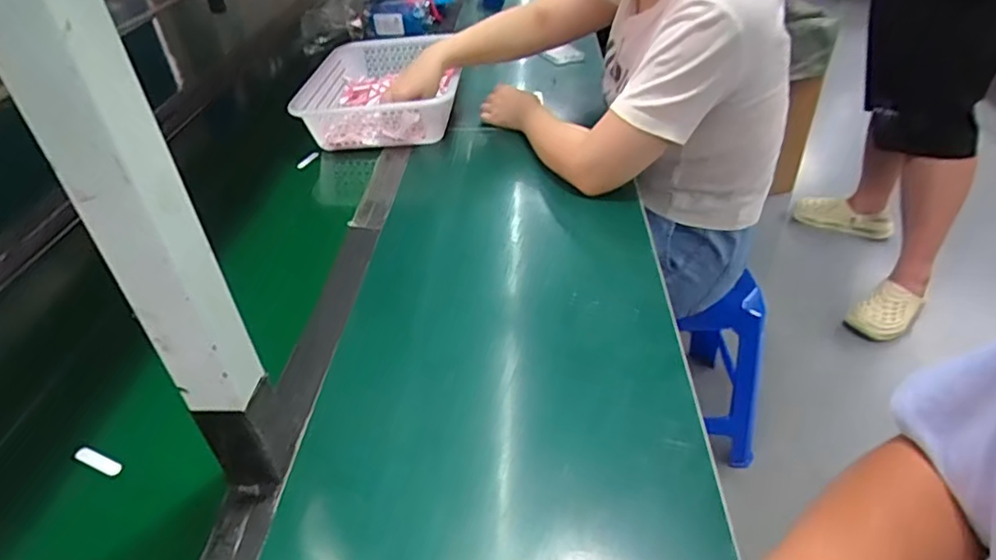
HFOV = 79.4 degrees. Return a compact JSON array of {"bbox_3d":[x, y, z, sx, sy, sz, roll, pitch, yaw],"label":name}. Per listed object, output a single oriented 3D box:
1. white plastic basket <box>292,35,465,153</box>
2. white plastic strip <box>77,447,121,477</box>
[{"bbox_3d":[-0.196,-0.348,1.091,0.261,0.074,0.361,-1,38,3],"label":"white plastic basket"},{"bbox_3d":[-0.345,0.158,0.519,0.052,0.007,0.013,12,40,21],"label":"white plastic strip"}]

